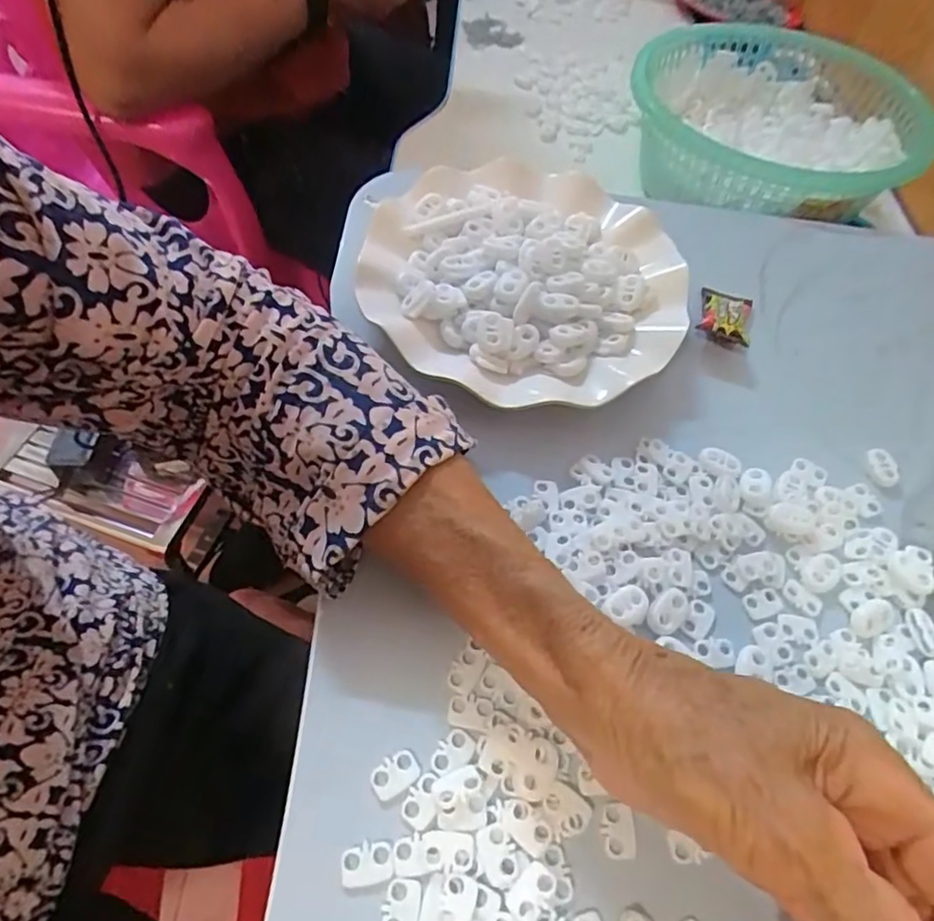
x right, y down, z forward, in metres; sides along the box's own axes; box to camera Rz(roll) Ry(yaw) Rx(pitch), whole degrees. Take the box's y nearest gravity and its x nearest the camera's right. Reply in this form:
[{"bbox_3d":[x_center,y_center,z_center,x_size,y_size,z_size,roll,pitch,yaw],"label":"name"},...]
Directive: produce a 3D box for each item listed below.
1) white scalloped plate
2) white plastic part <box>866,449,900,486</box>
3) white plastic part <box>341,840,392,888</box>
[{"bbox_3d":[0.033,-0.103,0.363,0.179,0.043,0.184,3,56,-4],"label":"white scalloped plate"},{"bbox_3d":[0.223,0.004,0.331,0.016,0.004,0.022,9,55,0],"label":"white plastic part"},{"bbox_3d":[-0.035,0.141,0.216,0.018,0.004,0.013,-1,56,-7],"label":"white plastic part"}]

